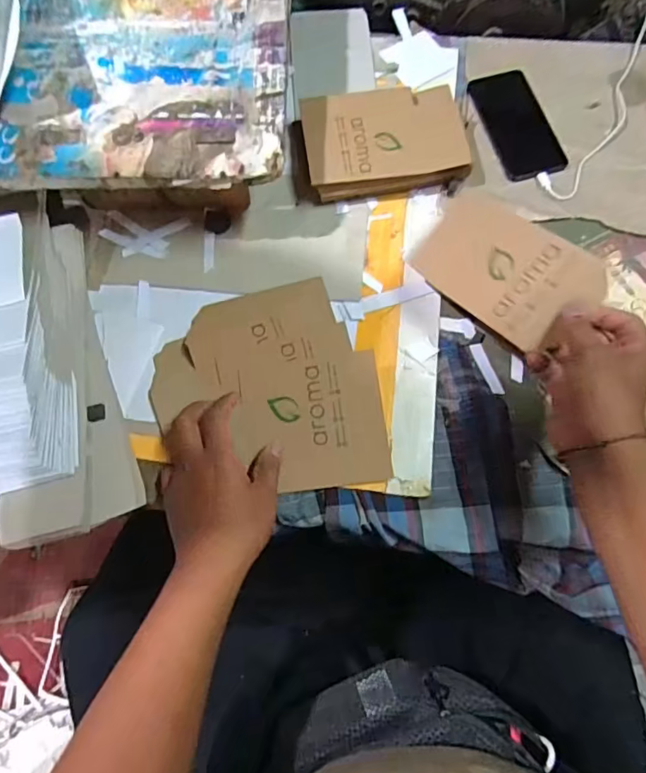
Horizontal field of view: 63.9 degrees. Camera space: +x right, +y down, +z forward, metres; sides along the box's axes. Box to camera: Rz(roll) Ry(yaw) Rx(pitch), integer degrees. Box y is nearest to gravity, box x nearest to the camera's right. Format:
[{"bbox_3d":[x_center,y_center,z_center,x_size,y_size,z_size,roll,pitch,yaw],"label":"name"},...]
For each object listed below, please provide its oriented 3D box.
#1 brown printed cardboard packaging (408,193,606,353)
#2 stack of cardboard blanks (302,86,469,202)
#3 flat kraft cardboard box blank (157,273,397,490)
[{"bbox_3d":[0.168,-0.114,0.494,0.097,0.009,0.177,-52,56,15],"label":"brown printed cardboard packaging"},{"bbox_3d":[0.074,-0.298,0.633,0.193,0.048,0.143,-8,69,-2],"label":"stack of cardboard blanks"},{"bbox_3d":[-0.060,-0.002,0.528,0.223,0.027,0.217,-8,69,-2],"label":"flat kraft cardboard box blank"}]

